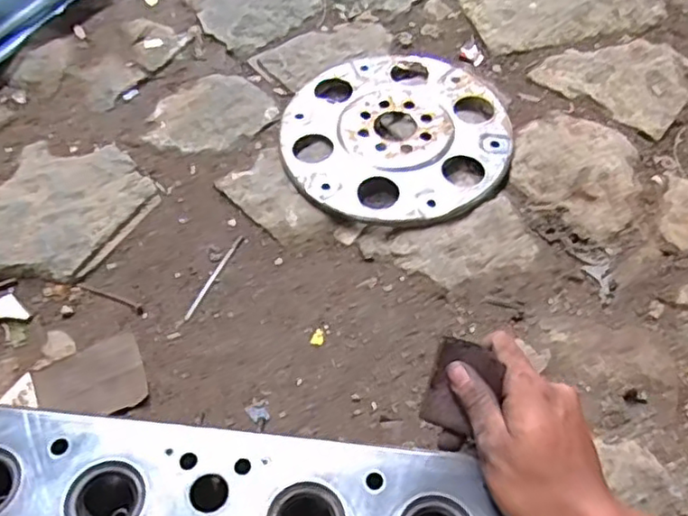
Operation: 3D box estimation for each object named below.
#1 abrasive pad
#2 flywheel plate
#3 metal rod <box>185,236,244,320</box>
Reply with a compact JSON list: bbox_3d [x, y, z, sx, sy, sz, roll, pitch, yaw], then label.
[{"bbox_3d":[0.080,0.088,0.439,0.047,0.005,0.060,18,95,31],"label":"abrasive pad"},{"bbox_3d":[0.061,-0.147,0.755,0.263,0.020,0.255,0,58,0],"label":"flywheel plate"},{"bbox_3d":[-0.136,0.019,0.669,0.008,0.004,0.107,23,61,14],"label":"metal rod"}]

